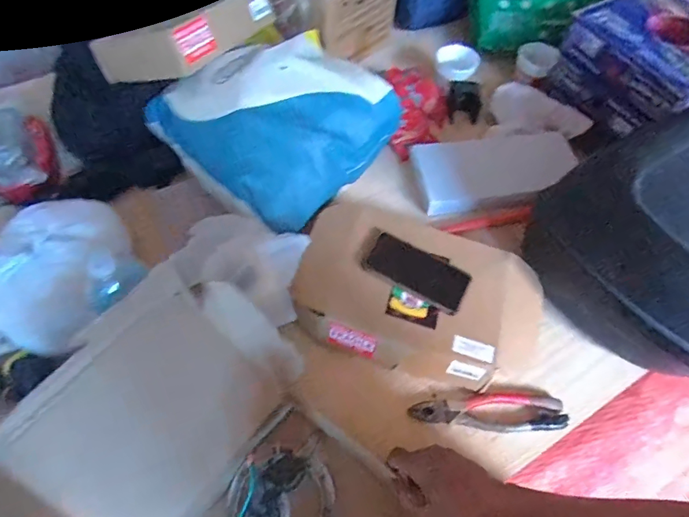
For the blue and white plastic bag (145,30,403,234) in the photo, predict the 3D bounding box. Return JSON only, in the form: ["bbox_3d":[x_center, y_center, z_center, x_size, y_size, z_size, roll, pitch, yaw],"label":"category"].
[{"bbox_3d":[-0.132,-0.256,0.743,0.344,0.145,0.330,35,64,17],"label":"blue and white plastic bag"}]

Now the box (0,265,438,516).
[{"bbox_3d":[-0.142,0.259,0.528,0.430,0.197,0.294,37,65,18],"label":"box"}]

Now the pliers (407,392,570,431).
[{"bbox_3d":[0.216,0.228,0.643,0.230,0.014,0.052,1,59,-2],"label":"pliers"}]

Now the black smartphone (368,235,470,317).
[{"bbox_3d":[0.114,0.022,0.667,0.153,0.004,0.068,28,77,6],"label":"black smartphone"}]

